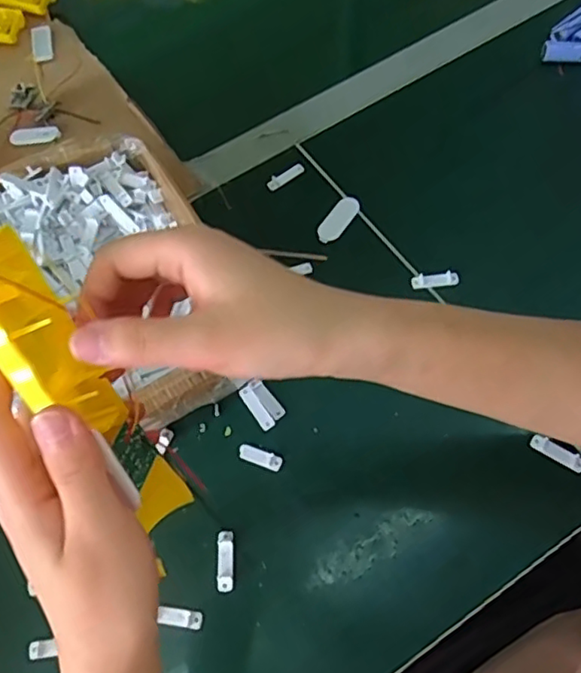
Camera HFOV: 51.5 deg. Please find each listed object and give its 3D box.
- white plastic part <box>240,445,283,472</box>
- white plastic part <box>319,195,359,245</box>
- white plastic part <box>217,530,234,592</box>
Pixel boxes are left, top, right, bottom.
[{"bbox_3d":[-0.022,0.087,0.432,0.033,0.004,0.011,20,67,12],"label":"white plastic part"},{"bbox_3d":[0.042,-0.101,0.520,0.021,0.007,0.051,30,70,16],"label":"white plastic part"},{"bbox_3d":[-0.044,0.149,0.401,0.010,0.004,0.038,-3,64,1],"label":"white plastic part"}]

